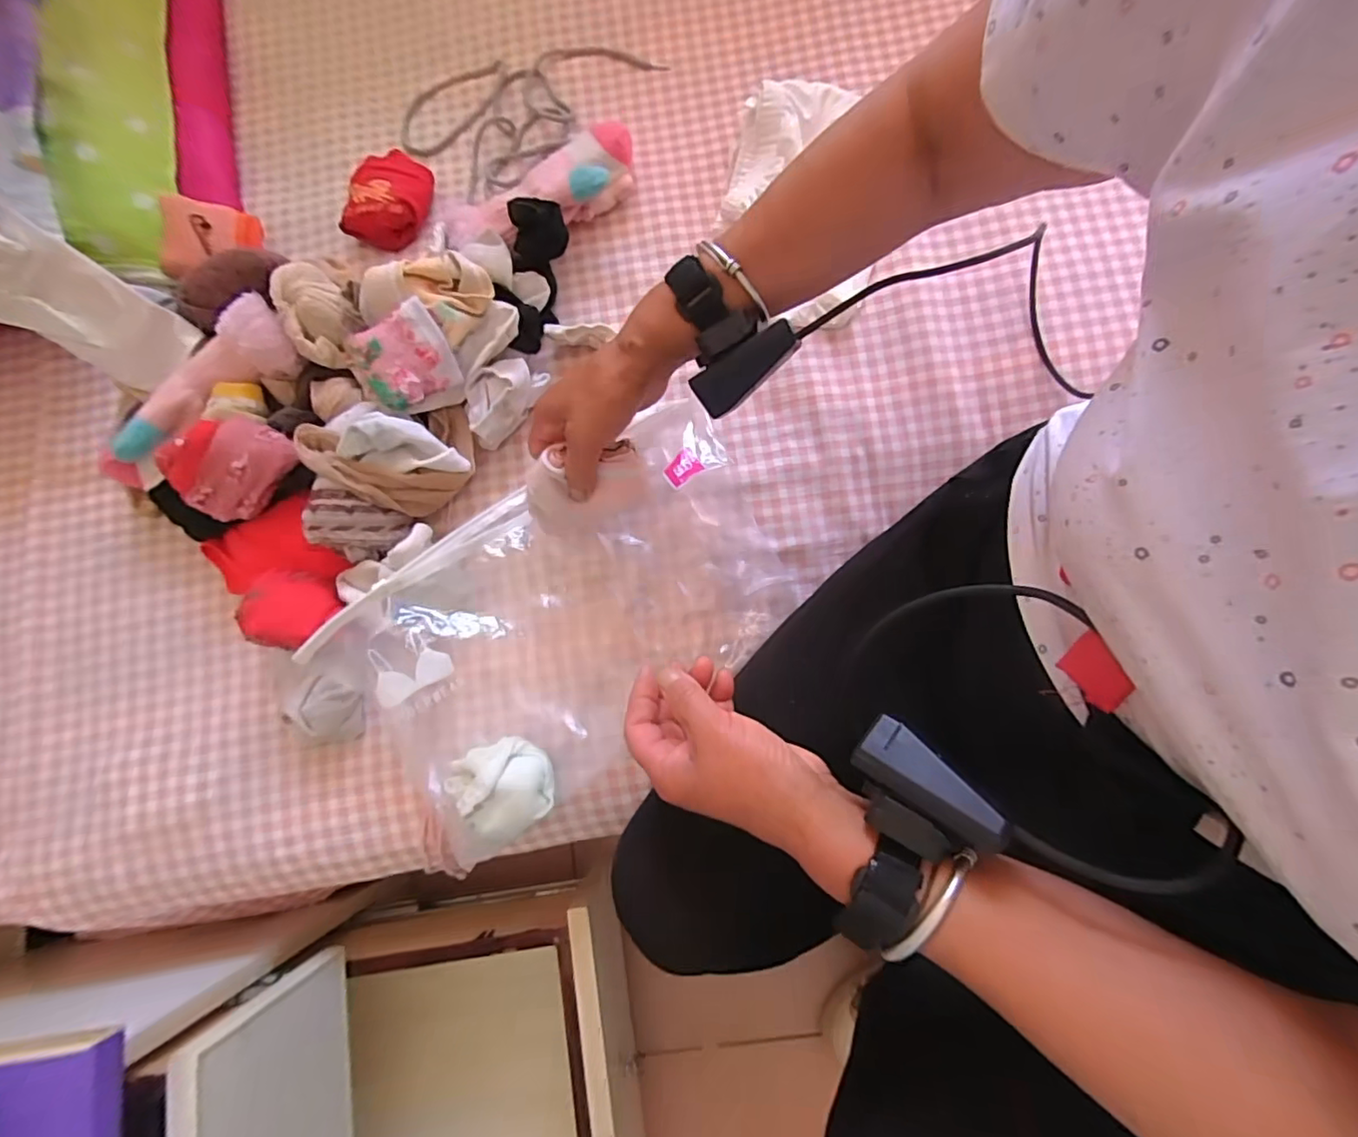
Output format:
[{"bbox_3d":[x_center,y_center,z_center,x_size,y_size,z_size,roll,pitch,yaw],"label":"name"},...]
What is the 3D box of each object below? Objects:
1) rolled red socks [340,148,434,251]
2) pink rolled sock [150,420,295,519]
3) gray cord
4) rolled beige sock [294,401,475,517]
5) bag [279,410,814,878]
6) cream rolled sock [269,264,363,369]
[{"bbox_3d":[-0.280,-0.360,0.558,0.066,0.045,0.097,18,81,3],"label":"rolled red socks"},{"bbox_3d":[-0.355,-0.085,0.451,0.087,0.042,0.066,-44,79,-5],"label":"pink rolled sock"},{"bbox_3d":[-0.159,-0.484,0.588,0.249,0.016,0.142,-37,81,-5],"label":"gray cord"},{"bbox_3d":[-0.233,-0.091,0.465,0.105,0.075,0.082,-19,81,-3],"label":"rolled beige sock"},{"bbox_3d":[-0.087,0.048,0.452,0.389,0.103,0.232,-39,81,-6],"label":"bag"},{"bbox_3d":[-0.298,-0.209,0.467,0.054,0.042,0.072,-33,79,-2],"label":"cream rolled sock"}]

